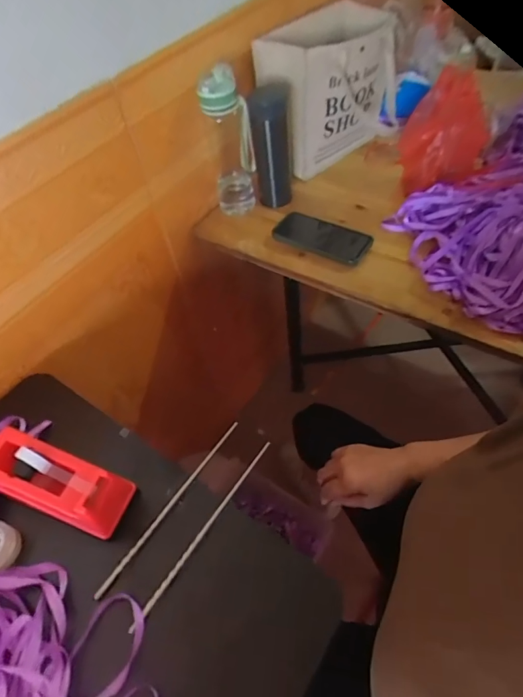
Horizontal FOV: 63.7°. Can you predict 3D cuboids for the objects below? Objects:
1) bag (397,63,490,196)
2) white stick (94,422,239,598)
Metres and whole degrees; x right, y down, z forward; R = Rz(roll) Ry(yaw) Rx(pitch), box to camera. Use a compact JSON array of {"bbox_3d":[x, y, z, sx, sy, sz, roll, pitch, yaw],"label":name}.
[{"bbox_3d":[0.306,-0.368,0.728,0.109,0.162,0.136,-24,54,-12],"label":"bag"},{"bbox_3d":[-0.094,0.164,0.457,0.008,0.011,0.222,29,61,24],"label":"white stick"}]

